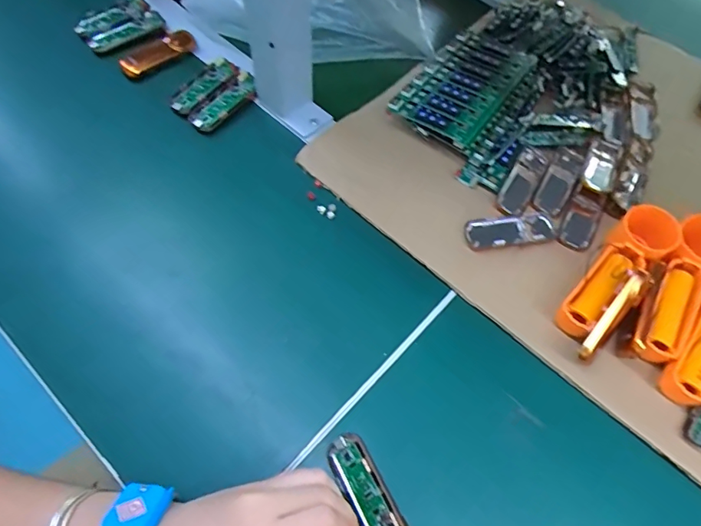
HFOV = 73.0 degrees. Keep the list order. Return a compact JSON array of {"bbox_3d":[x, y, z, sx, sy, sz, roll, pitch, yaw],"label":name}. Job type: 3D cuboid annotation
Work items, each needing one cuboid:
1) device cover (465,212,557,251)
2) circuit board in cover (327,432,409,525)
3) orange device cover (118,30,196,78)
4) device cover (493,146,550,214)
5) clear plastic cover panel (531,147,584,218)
[{"bbox_3d":[0.142,-0.030,0.418,0.083,0.005,0.029,-7,62,-8],"label":"device cover"},{"bbox_3d":[0.012,0.153,0.308,0.031,0.006,0.083,-42,59,12],"label":"circuit board in cover"},{"bbox_3d":[-0.204,-0.220,0.501,0.082,0.016,0.035,-37,70,-21],"label":"orange device cover"},{"bbox_3d":[0.162,-0.078,0.443,0.026,0.006,0.085,30,63,12],"label":"device cover"},{"bbox_3d":[0.199,-0.078,0.451,0.028,0.005,0.086,31,64,12],"label":"clear plastic cover panel"}]

